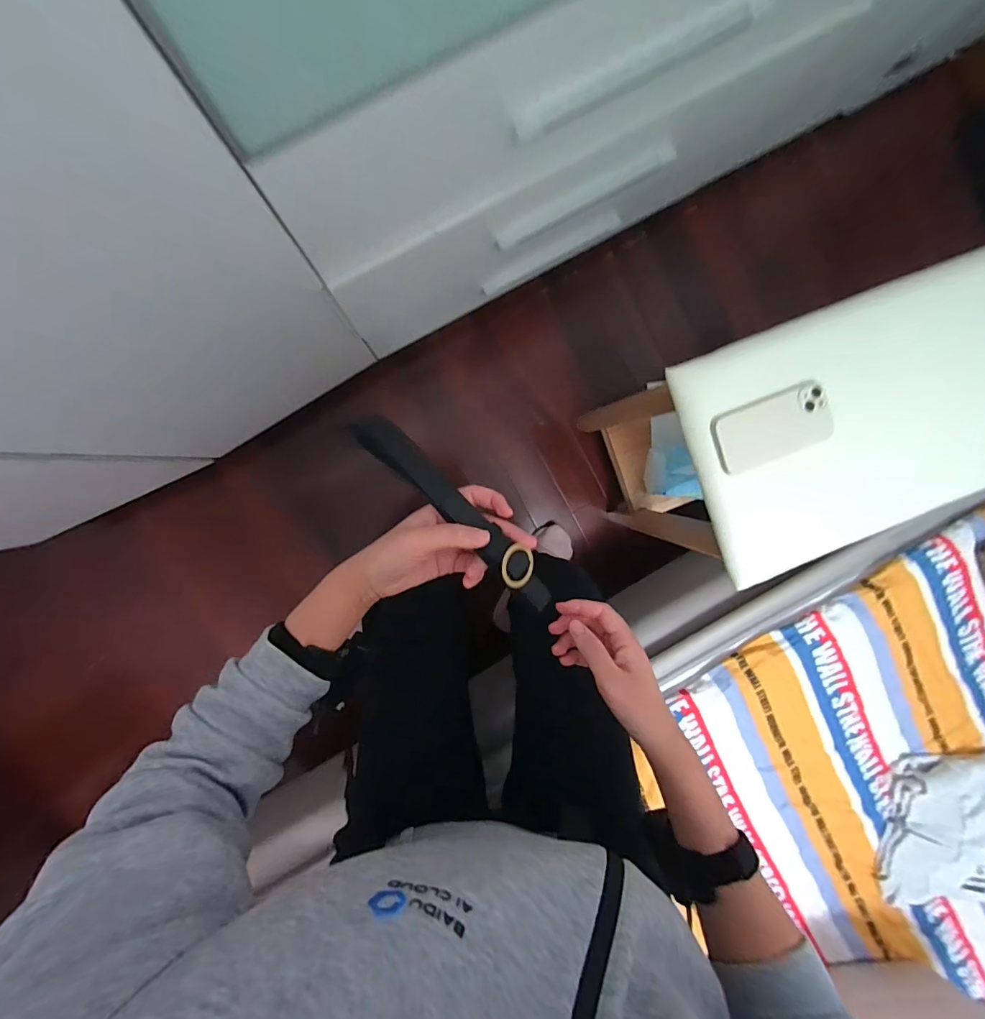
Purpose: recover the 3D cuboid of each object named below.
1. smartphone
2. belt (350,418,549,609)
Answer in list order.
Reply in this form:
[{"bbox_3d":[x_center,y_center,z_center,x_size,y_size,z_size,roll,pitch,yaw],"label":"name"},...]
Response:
[{"bbox_3d":[0.351,-0.104,0.556,0.152,0.011,0.080,-19,97,-3],"label":"smartphone"},{"bbox_3d":[-0.032,0.001,0.409,0.230,0.031,0.032,45,90,1],"label":"belt"}]

